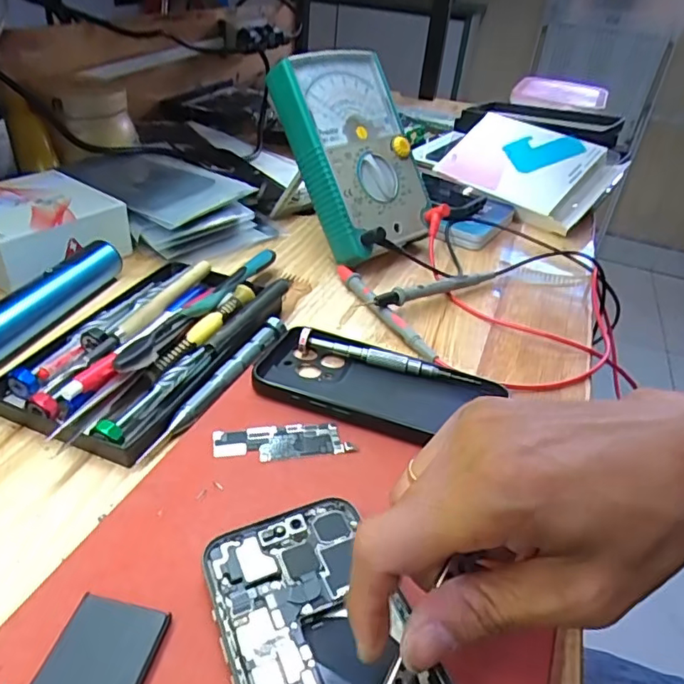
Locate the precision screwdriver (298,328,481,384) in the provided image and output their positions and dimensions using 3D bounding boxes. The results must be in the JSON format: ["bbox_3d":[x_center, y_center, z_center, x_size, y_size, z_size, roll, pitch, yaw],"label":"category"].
[{"bbox_3d":[0.029,0.010,0.360,0.116,0.014,0.010,11,36,7],"label":"precision screwdriver"}]

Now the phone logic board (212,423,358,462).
[{"bbox_3d":[-0.031,0.052,0.295,0.072,0.004,0.023,-2,36,-11],"label":"phone logic board"}]

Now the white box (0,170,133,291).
[{"bbox_3d":[-0.239,-0.090,0.431,0.105,0.042,0.106,27,41,26],"label":"white box"}]

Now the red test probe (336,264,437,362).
[{"bbox_3d":[0.028,-0.026,0.412,0.016,0.014,0.129,-15,41,-26],"label":"red test probe"}]

